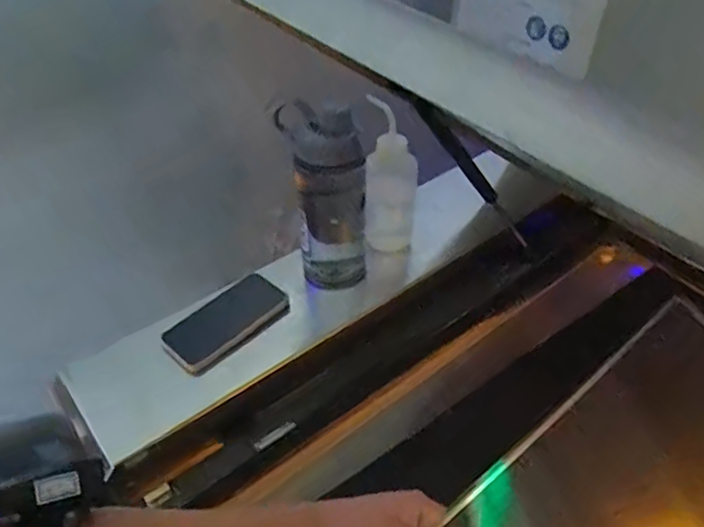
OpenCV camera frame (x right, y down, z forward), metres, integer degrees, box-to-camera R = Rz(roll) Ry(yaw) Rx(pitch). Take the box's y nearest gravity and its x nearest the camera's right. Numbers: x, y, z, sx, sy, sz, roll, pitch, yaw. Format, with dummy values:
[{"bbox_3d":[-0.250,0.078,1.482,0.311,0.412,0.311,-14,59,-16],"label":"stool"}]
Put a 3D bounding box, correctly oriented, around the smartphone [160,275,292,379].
[{"bbox_3d":[-0.156,0.074,0.755,0.157,0.011,0.074,-35,73,-29],"label":"smartphone"}]

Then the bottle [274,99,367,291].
[{"bbox_3d":[-0.030,-0.076,0.758,0.098,0.257,0.072,-3,44,-3],"label":"bottle"}]

